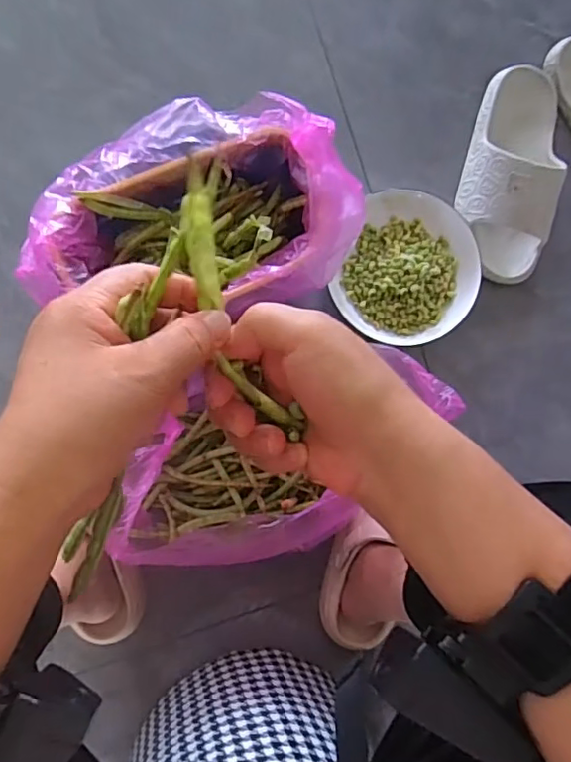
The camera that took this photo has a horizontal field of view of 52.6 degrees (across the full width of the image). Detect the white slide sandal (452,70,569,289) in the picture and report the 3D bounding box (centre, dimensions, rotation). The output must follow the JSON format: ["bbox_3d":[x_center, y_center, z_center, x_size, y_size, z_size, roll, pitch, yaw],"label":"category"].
[{"bbox_3d":[0.272,-0.252,0.690,0.107,0.071,0.262,9,85,-4],"label":"white slide sandal"}]

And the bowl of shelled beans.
[{"bbox_3d":[0.146,-0.128,0.689,0.151,0.044,0.173,25,84,-3],"label":"bowl of shelled beans"}]

